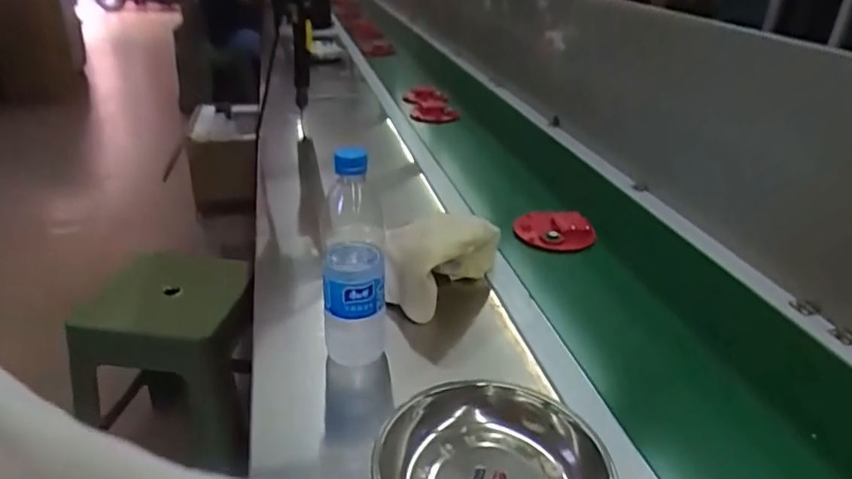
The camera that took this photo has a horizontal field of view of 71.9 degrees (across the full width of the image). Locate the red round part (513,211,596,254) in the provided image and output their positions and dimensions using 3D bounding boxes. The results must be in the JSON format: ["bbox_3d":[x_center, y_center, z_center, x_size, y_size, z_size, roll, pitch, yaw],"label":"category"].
[{"bbox_3d":[0.190,-0.012,0.893,0.115,0.032,0.091,-3,29,-14],"label":"red round part"}]

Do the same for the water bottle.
[{"bbox_3d":[-0.068,0.016,0.566,0.059,0.218,0.056,-2,28,-12],"label":"water bottle"}]

